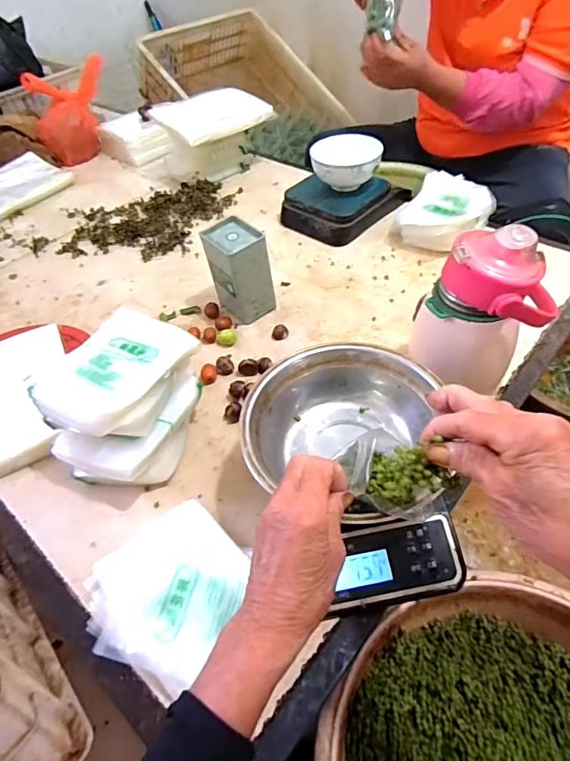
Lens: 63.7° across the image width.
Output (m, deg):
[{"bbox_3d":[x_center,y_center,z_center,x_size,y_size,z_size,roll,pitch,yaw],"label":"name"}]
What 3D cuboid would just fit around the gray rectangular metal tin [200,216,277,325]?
[{"bbox_3d":[-0.065,-0.152,0.647,0.069,0.120,0.082,-31,53,-20],"label":"gray rectangular metal tin"}]

